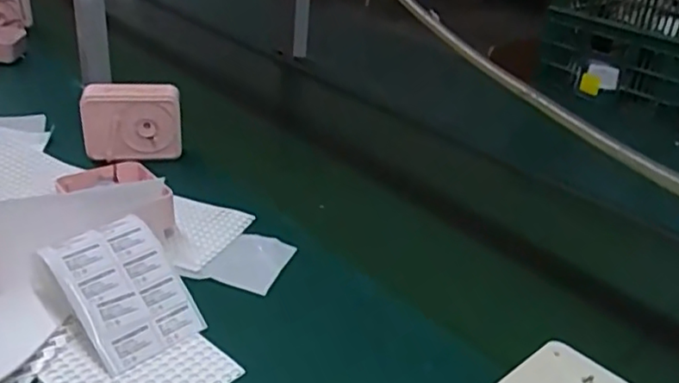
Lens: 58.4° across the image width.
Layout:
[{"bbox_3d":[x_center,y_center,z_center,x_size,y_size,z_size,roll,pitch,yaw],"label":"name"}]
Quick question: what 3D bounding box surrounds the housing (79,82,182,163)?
[{"bbox_3d":[-0.286,-0.092,0.840,0.130,0.099,0.029,-2,30,-15],"label":"housing"}]

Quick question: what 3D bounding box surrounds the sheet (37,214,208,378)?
[{"bbox_3d":[-0.195,0.089,0.554,0.095,0.015,0.135,-27,77,-39],"label":"sheet"}]

